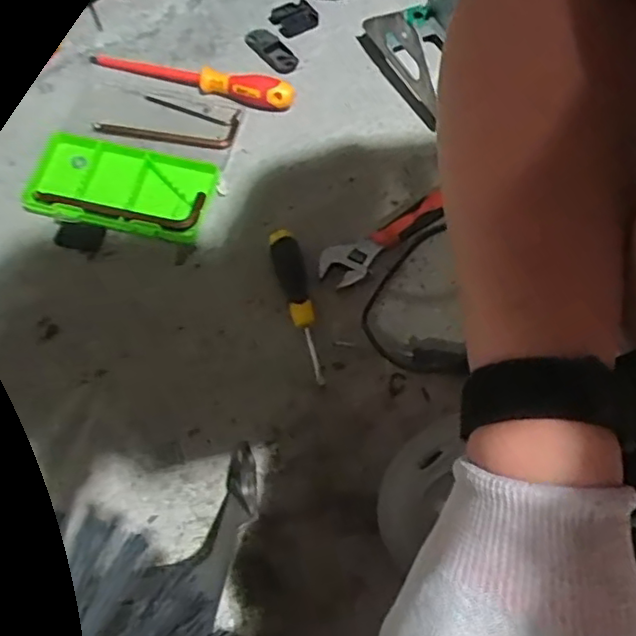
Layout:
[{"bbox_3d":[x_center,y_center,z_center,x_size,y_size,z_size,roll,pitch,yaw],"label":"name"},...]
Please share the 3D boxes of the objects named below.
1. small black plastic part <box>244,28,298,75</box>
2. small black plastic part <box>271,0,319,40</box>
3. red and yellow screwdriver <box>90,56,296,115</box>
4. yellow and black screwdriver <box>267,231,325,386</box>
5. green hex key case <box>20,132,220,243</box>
[{"bbox_3d":[-0.056,-0.327,0.763,0.037,0.013,0.084,-34,68,-16],"label":"small black plastic part"},{"bbox_3d":[-0.029,-0.377,0.789,0.053,0.016,0.043,-31,67,-14],"label":"small black plastic part"},{"bbox_3d":[-0.145,-0.281,0.729,0.237,0.040,0.030,17,64,9],"label":"red and yellow screwdriver"},{"bbox_3d":[-0.015,-0.015,0.604,0.027,0.025,0.155,-16,63,-9],"label":"yellow and black screwdriver"},{"bbox_3d":[-0.207,-0.137,0.661,0.187,0.021,0.097,10,63,6],"label":"green hex key case"}]

